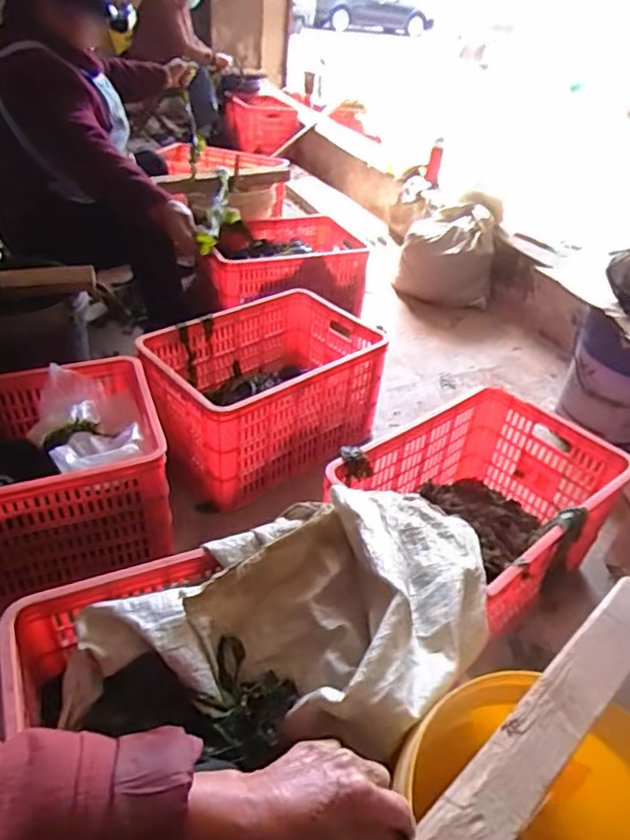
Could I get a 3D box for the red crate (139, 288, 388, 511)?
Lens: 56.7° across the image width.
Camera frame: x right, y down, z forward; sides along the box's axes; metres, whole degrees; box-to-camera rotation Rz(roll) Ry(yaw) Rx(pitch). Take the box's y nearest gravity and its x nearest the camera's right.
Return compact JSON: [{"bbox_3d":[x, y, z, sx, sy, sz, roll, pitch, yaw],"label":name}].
[{"bbox_3d":[-0.121,-0.078,1.430,0.375,0.272,0.543,31,44,29],"label":"red crate"}]

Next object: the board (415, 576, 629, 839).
[{"bbox_3d":[0.218,0.305,0.562,0.536,0.016,0.061,-24,47,-37],"label":"board"}]

